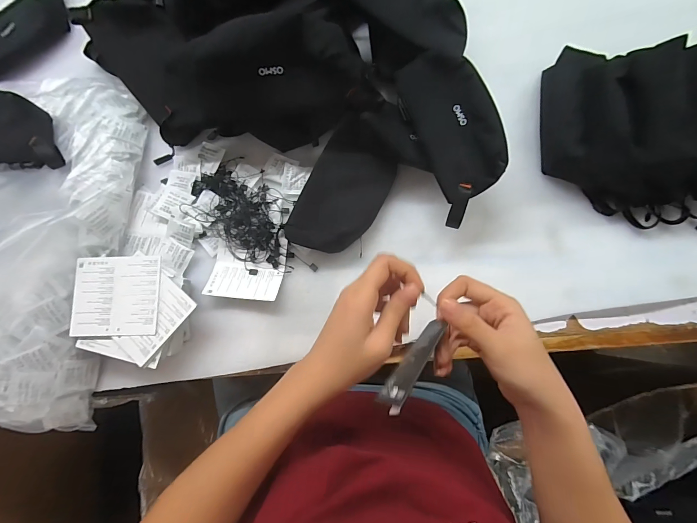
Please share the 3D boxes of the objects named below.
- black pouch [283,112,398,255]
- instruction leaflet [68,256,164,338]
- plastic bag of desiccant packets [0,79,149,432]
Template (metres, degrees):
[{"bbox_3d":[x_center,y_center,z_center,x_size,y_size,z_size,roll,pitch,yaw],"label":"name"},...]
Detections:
[{"bbox_3d":[-0.005,-0.086,0.413,0.096,0.036,0.164,25,84,5],"label":"black pouch"},{"bbox_3d":[-0.265,0.039,0.377,0.100,0.005,0.088,-2,80,3],"label":"instruction leaflet"},{"bbox_3d":[-0.456,-0.045,0.403,0.328,0.091,0.456,6,82,3],"label":"plastic bag of desiccant packets"}]

